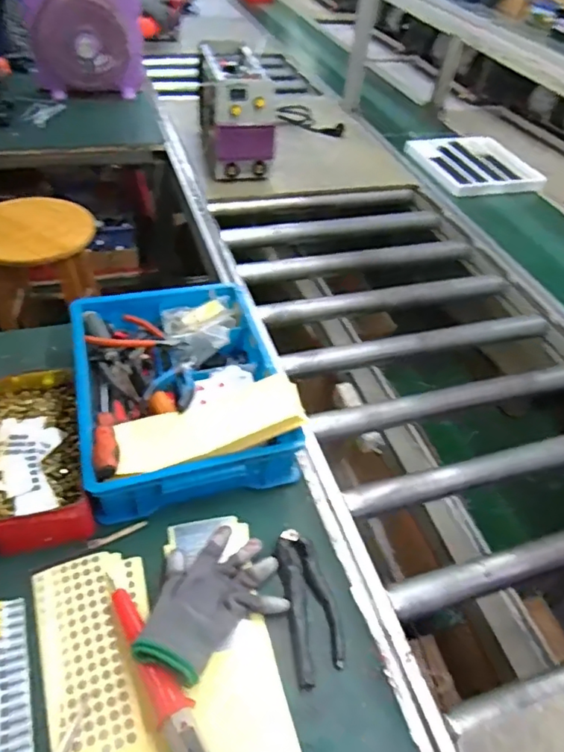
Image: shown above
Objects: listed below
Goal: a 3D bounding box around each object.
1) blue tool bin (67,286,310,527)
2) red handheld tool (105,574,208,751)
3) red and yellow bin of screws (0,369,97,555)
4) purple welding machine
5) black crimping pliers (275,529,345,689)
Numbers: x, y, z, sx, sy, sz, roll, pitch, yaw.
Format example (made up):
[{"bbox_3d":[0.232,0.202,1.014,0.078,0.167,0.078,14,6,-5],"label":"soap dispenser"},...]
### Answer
[{"bbox_3d":[-0.148,0.006,0.815,0.298,0.105,0.378,-10,47,-17],"label":"blue tool bin"},{"bbox_3d":[-0.112,0.319,0.536,0.033,0.039,0.293,-21,51,-25],"label":"red handheld tool"},{"bbox_3d":[-0.325,0.100,0.717,0.118,0.057,0.259,-12,47,-18],"label":"red and yellow bin of screws"},{"bbox_3d":[-0.122,-0.708,1.464,0.170,0.234,0.342,-5,46,-12],"label":"purple welding machine"},{"bbox_3d":[0.031,0.263,0.637,0.056,0.016,0.170,-5,46,-12],"label":"black crimping pliers"}]

